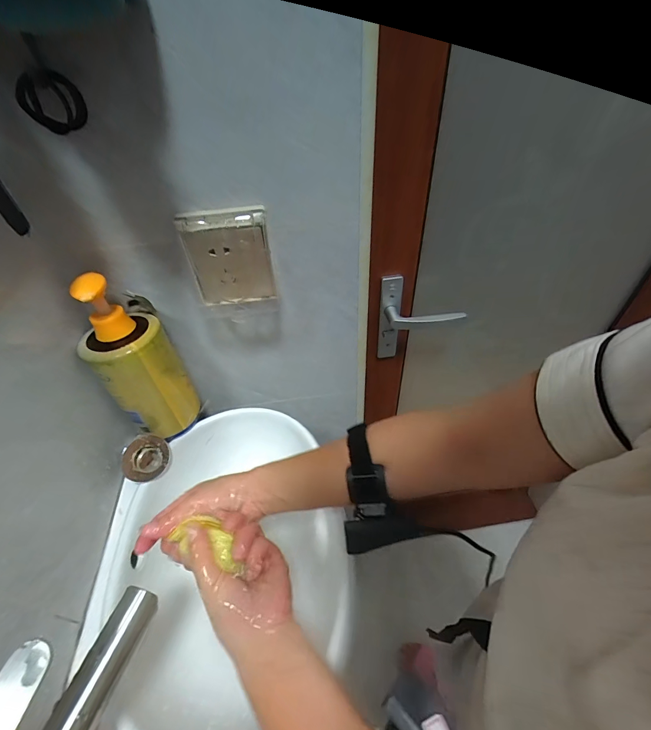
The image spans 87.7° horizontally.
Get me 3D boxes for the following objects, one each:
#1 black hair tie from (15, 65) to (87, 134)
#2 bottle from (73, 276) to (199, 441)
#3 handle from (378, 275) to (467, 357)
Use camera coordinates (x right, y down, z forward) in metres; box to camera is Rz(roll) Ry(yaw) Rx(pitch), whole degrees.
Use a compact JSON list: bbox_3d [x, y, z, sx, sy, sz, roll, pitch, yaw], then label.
[{"bbox_3d":[-0.216,-0.206,0.266,0.049,0.039,0.010,-12,48,6],"label":"black hair tie"},{"bbox_3d":[-0.237,-0.005,0.428,0.093,0.216,0.088,-29,49,-25],"label":"bottle"},{"bbox_3d":[0.168,-0.070,0.609,0.139,0.173,0.051,-2,43,1],"label":"handle"}]

